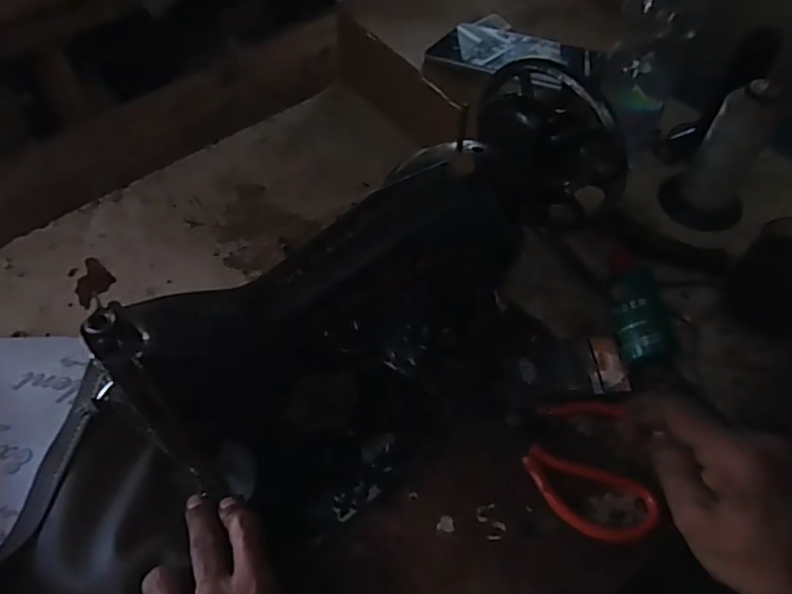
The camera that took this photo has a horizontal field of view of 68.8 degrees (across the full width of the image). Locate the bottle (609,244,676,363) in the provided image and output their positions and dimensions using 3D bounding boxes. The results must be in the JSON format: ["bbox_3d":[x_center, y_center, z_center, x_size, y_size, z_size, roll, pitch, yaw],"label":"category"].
[{"bbox_3d":[0.197,0.006,0.475,0.037,0.030,0.098,-12,79,-4],"label":"bottle"}]

